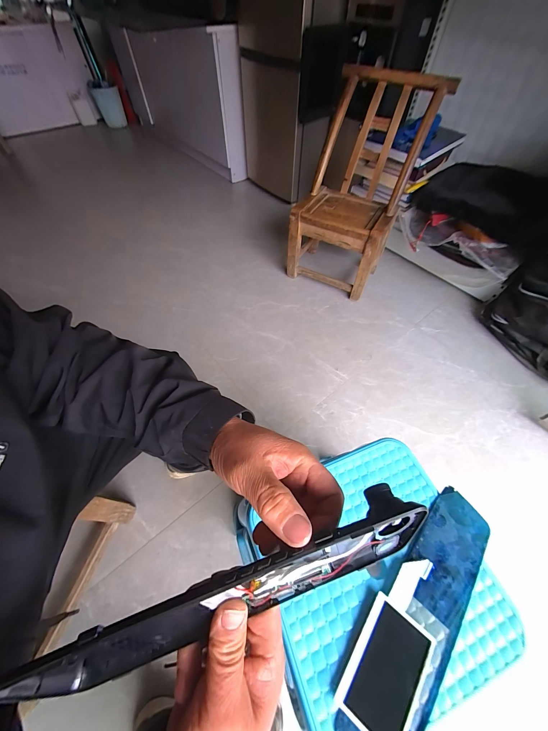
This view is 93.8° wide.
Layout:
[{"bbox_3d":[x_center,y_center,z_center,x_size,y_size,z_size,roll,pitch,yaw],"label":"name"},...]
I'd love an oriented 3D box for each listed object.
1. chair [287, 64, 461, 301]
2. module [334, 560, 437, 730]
[{"bbox_3d":[0.304,-0.667,1.068,0.410,0.682,0.297,29,62,17],"label":"chair"},{"bbox_3d":[0.139,0.303,0.284,0.070,0.011,0.161,33,65,17],"label":"module"}]

